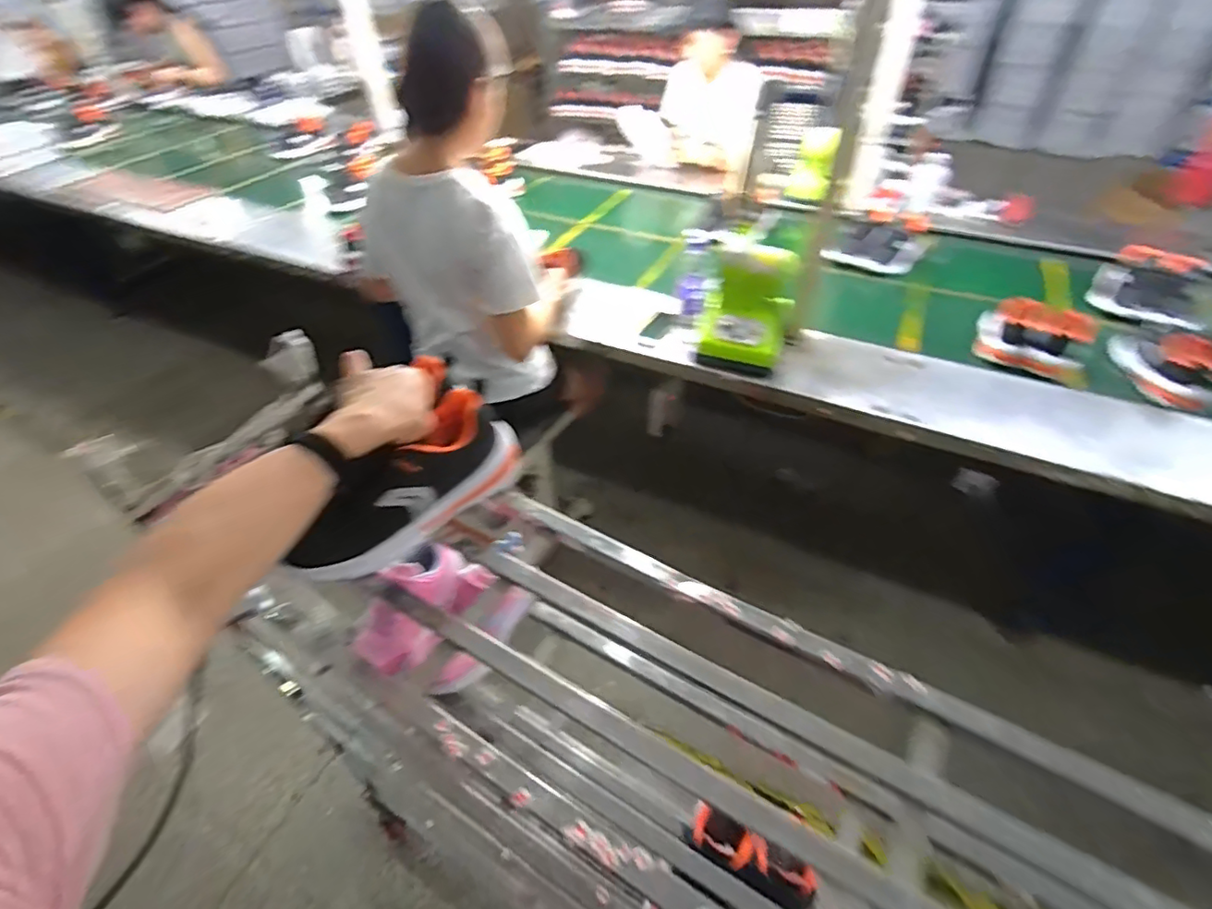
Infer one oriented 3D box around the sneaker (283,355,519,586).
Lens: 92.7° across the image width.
[{"bbox_3d":[-0.224,0.023,0.611,0.114,0.116,0.251,33,63,30],"label":"sneaker"}]

